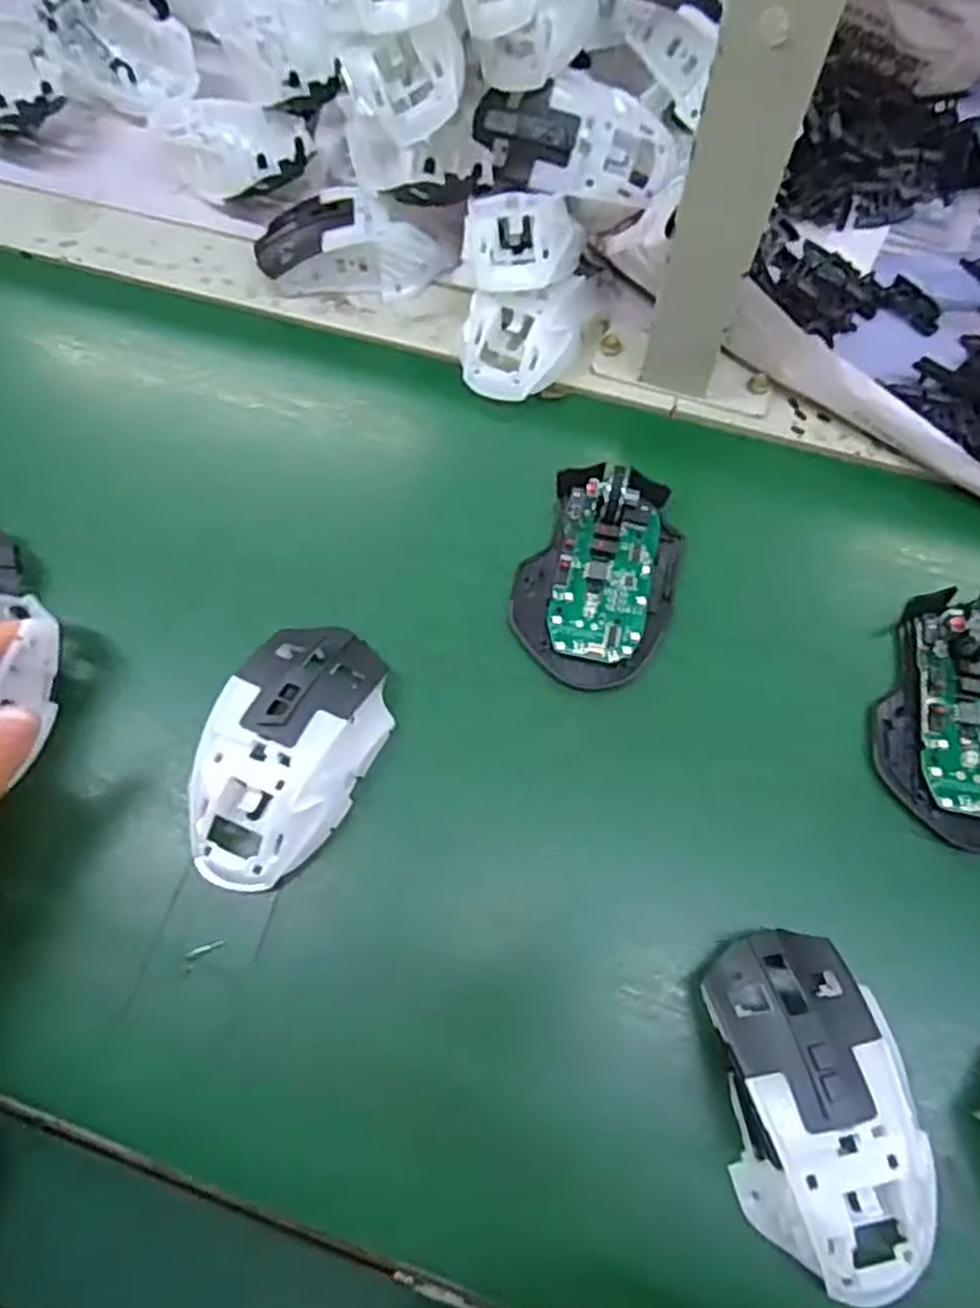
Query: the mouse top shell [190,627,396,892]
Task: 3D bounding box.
[{"bbox_3d":[-0.085,0.040,0.315,0.062,0.036,0.118,22,73,10],"label":"mouse top shell"}]

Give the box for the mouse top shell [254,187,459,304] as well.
[{"bbox_3d":[-0.079,-0.238,0.433,0.107,0.033,0.054,5,69,5],"label":"mouse top shell"}]

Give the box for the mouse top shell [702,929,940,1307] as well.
[{"bbox_3d":[0.115,0.160,0.264,0.064,0.036,0.115,-13,70,-2],"label":"mouse top shell"}]

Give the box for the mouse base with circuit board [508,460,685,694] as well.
[{"bbox_3d":[0.054,-0.042,0.355,0.071,0.032,0.110,18,70,10],"label":"mouse base with circuit board"}]

